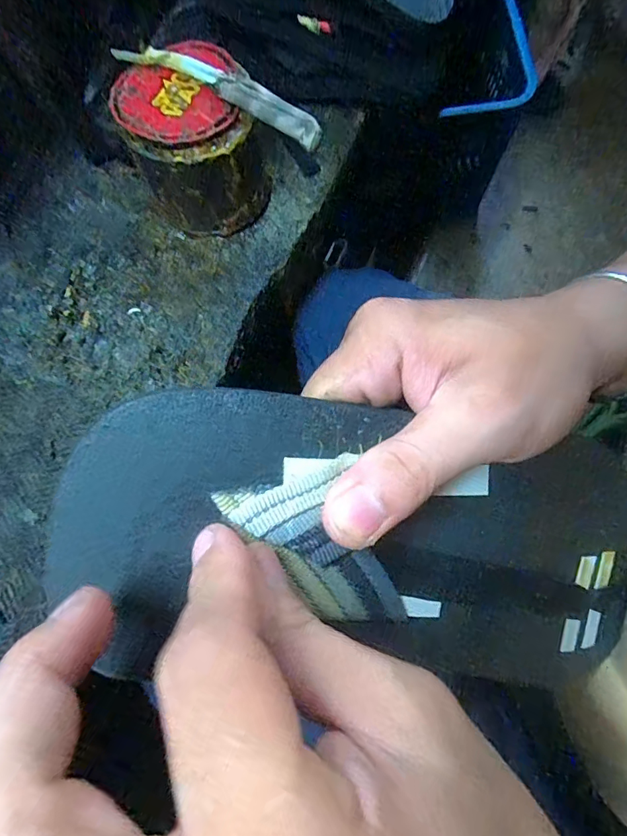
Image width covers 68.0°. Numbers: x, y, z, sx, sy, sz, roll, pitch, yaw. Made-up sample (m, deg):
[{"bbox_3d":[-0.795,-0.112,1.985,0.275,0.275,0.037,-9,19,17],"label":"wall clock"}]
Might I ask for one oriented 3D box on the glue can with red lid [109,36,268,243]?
[{"bbox_3d":[-0.095,-0.226,0.396,0.103,0.106,0.098,0,75,2],"label":"glue can with red lid"}]

